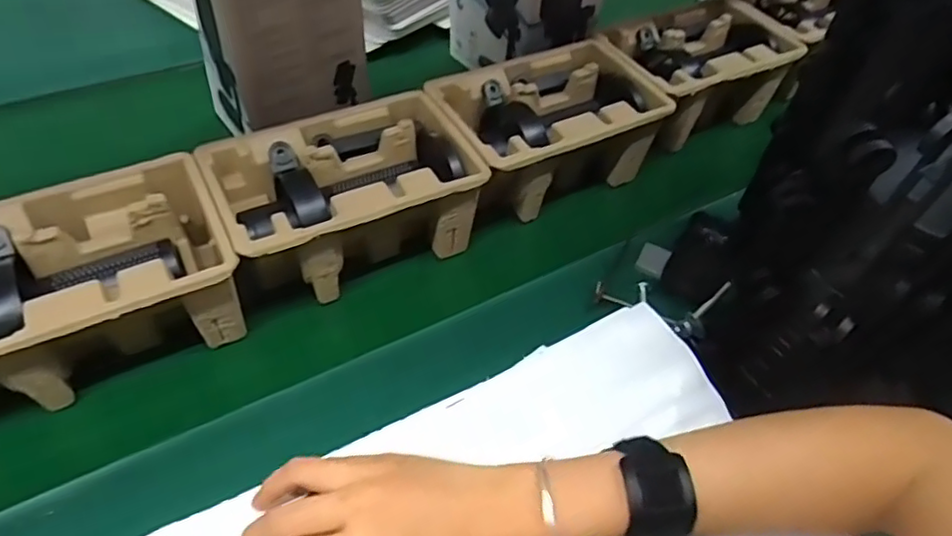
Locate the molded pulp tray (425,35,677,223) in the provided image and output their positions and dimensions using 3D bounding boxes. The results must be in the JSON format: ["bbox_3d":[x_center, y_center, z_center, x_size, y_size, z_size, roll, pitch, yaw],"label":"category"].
[{"bbox_3d":[0.068,-0.154,0.676,0.221,0.097,0.161,-24,56,-22],"label":"molded pulp tray"}]

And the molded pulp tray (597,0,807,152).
[{"bbox_3d":[0.259,-0.242,0.767,0.233,0.100,0.150,-24,57,-22],"label":"molded pulp tray"}]

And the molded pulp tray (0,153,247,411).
[{"bbox_3d":[-0.312,0.017,0.501,0.222,0.102,0.144,-22,56,-21],"label":"molded pulp tray"}]

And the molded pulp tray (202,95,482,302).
[{"bbox_3d":[-0.120,-0.069,0.588,0.222,0.091,0.141,-22,56,-21],"label":"molded pulp tray"}]

